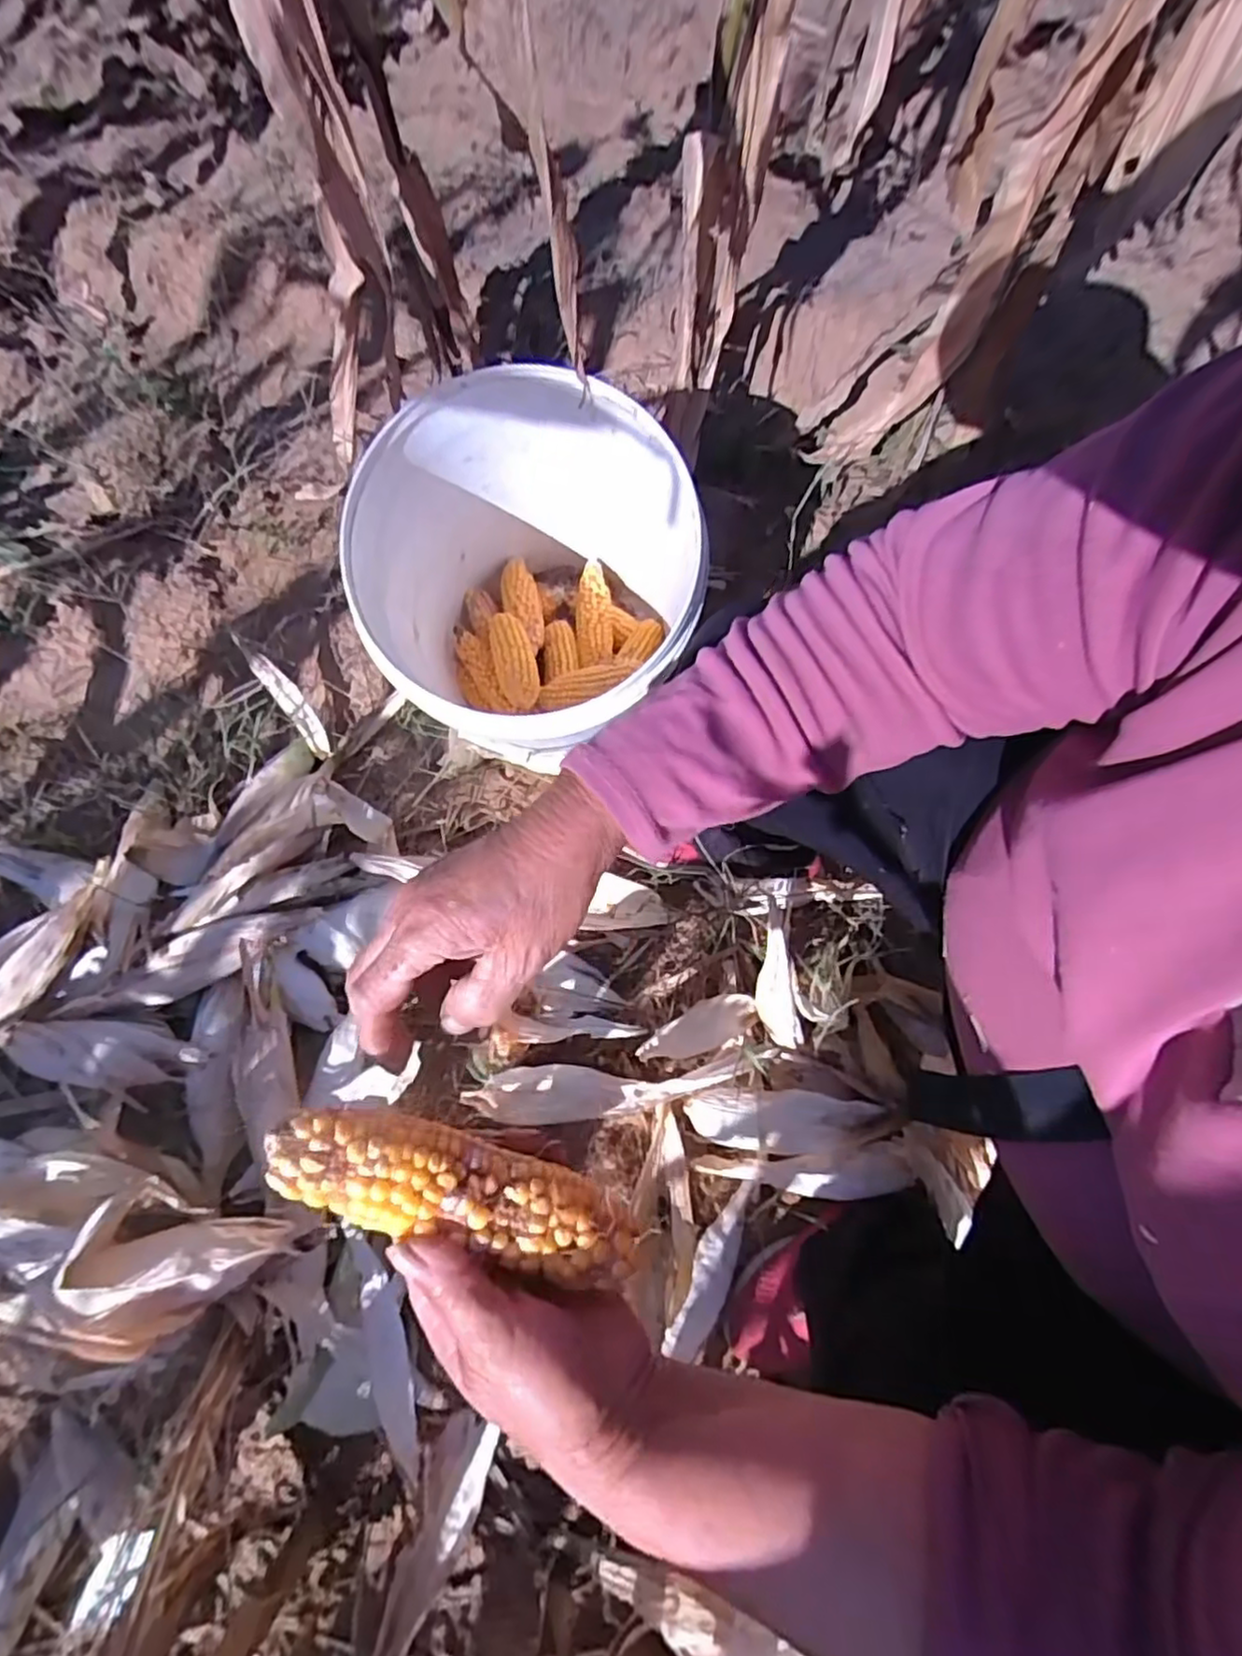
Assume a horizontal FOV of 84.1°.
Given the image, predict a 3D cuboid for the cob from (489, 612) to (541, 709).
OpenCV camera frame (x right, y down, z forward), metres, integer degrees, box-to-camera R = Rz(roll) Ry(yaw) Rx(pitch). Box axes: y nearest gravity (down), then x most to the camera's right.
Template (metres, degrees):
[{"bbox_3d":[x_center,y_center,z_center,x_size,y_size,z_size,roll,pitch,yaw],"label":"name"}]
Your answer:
[{"bbox_3d":[-0.126,-0.199,0.808,0.049,0.056,0.139,-13,72,-6],"label":"cob"}]

